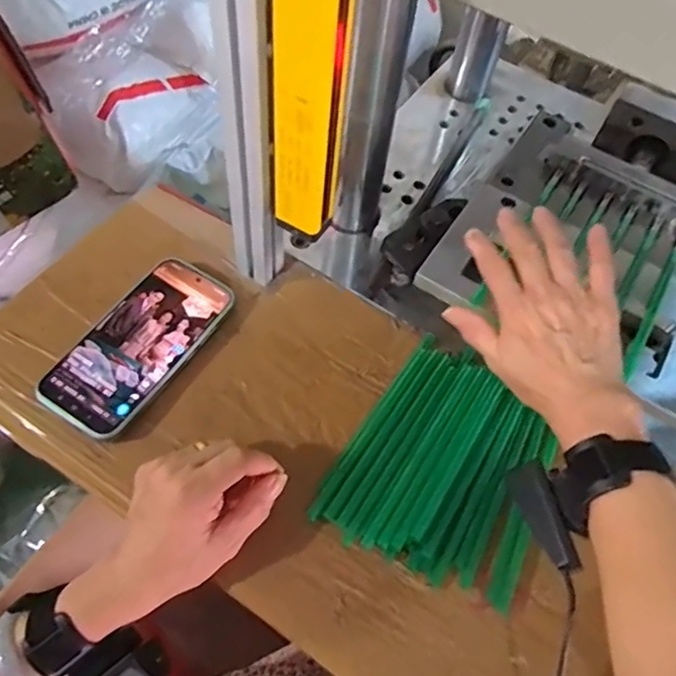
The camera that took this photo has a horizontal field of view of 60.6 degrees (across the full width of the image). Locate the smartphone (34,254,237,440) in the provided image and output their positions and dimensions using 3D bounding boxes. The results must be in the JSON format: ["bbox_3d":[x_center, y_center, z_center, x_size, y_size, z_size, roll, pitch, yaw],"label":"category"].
[{"bbox_3d":[-0.156,0.003,0.464,0.076,0.016,0.160,30,62,13],"label":"smartphone"}]

